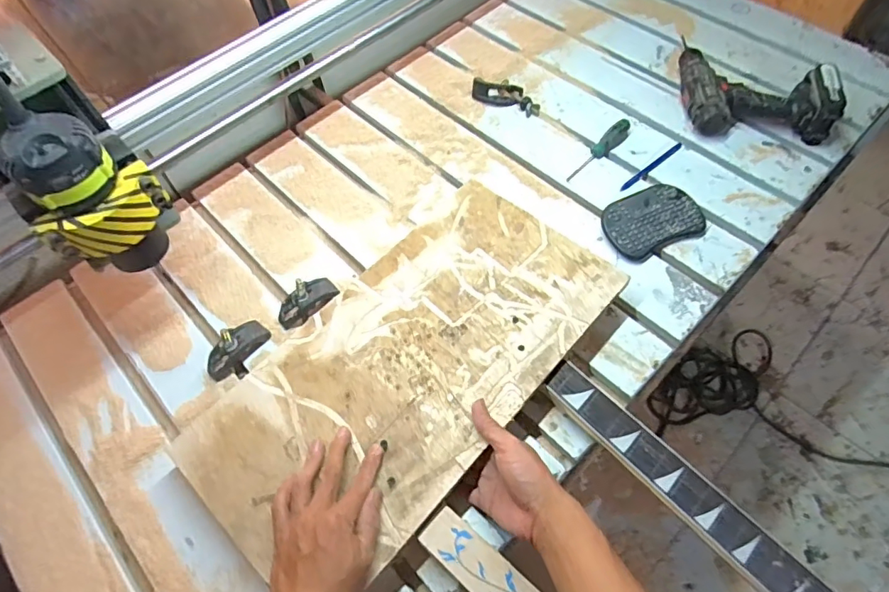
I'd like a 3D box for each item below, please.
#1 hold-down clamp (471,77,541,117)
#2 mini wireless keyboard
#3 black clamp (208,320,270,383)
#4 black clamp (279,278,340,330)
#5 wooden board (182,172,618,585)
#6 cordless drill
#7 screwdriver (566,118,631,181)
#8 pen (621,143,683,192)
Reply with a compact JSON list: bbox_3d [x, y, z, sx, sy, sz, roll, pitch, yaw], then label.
[{"bbox_3d":[0.108,-0.345,0.862,0.121,0.027,0.044,20,65,13],"label":"hold-down clamp"},{"bbox_3d":[0.296,-0.108,0.723,0.140,0.021,0.096,-24,63,-9],"label":"mini wireless keyboard"},{"bbox_3d":[-0.266,0.068,0.642,0.039,0.046,0.089,41,71,22],"label":"black clamp"},{"bbox_3d":[-0.186,0.005,0.674,0.086,0.050,0.030,-39,67,-16],"label":"black clamp"},{"bbox_3d":[-0.036,0.072,0.587,0.256,0.007,0.499,38,70,21],"label":"wooden board"},{"bbox_3d":[0.494,-0.335,0.804,0.211,0.077,0.176,6,62,7],"label":"cordless drill"},{"bbox_3d":[0.246,-0.234,0.795,0.145,0.026,0.025,-41,67,-17],"label":"screwdriver"},{"bbox_3d":[0.322,-0.202,0.782,0.137,0.006,0.010,-36,66,-15],"label":"pen"}]

